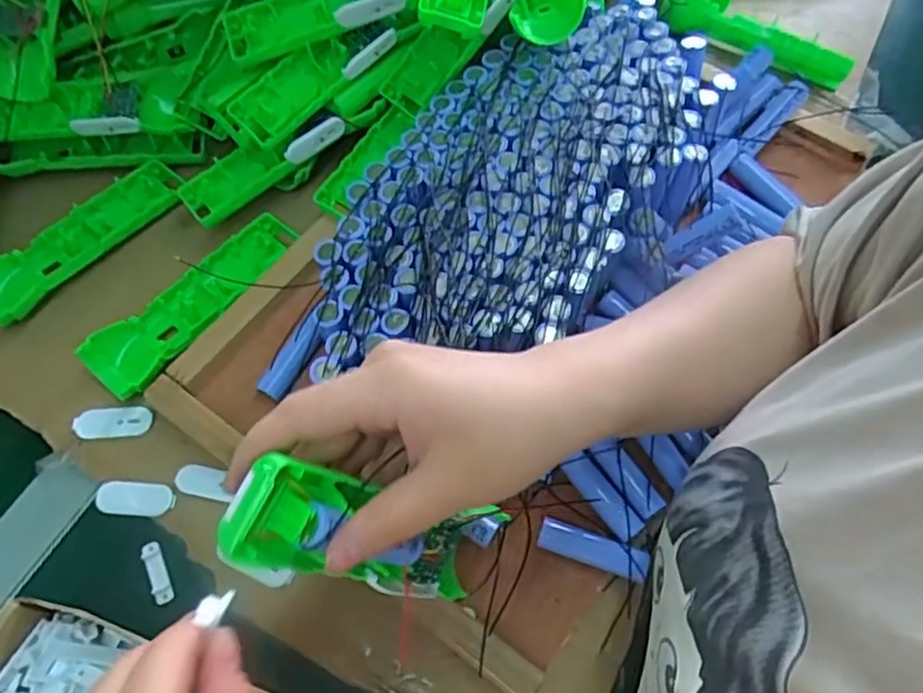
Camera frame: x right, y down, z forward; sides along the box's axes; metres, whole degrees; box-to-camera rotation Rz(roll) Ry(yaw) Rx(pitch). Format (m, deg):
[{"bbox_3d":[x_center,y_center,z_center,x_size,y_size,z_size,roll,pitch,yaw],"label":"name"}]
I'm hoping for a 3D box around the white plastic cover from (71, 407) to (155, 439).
[{"bbox_3d":[-0.230,0.050,0.458,0.050,0.004,0.020,-5,64,-2],"label":"white plastic cover"}]

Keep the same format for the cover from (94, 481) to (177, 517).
[{"bbox_3d":[-0.205,0.095,0.436,0.051,0.006,0.021,4,64,2],"label":"cover"}]

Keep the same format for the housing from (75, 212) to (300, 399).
[{"bbox_3d":[-0.188,-0.037,0.490,0.056,0.020,0.164,33,68,15],"label":"housing"}]

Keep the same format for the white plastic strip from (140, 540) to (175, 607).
[{"bbox_3d":[-0.184,0.137,0.420,0.011,0.004,0.039,-24,66,-11],"label":"white plastic strip"}]

